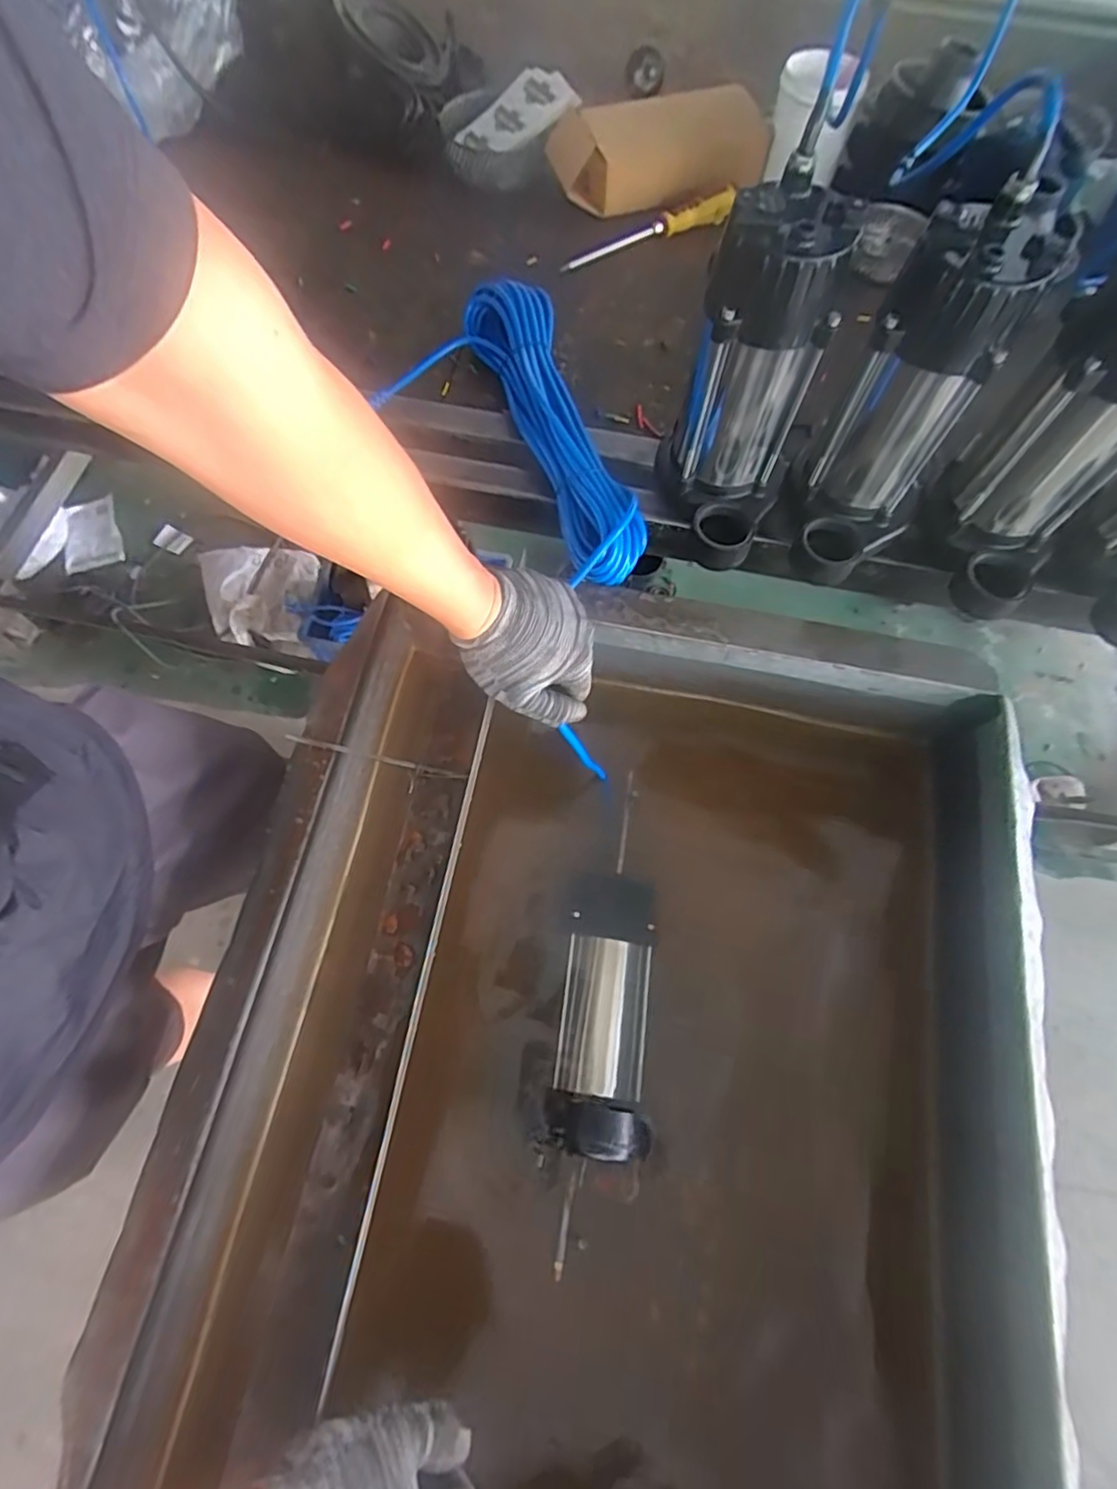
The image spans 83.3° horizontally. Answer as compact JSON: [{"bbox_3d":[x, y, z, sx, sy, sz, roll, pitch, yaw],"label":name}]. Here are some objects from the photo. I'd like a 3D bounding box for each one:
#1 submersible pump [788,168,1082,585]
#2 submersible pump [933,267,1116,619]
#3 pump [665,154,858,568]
[{"bbox_3d":[0.264,-0.254,0.491,0.100,0.220,0.142,28,70,9],"label":"submersible pump"},{"bbox_3d":[0.393,-0.224,0.480,0.096,0.219,0.149,8,69,2],"label":"submersible pump"},{"bbox_3d":[0.154,-0.278,0.503,0.096,0.227,0.152,-13,69,-6],"label":"pump"}]

